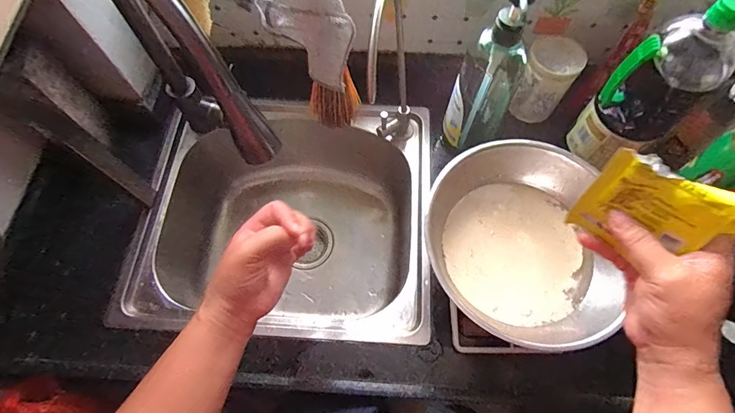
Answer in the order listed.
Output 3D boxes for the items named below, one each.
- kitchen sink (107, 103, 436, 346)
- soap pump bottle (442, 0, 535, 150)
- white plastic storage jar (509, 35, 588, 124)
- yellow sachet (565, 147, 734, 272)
[{"bbox_3d":[-0.133,0.049,0.695,0.455,0.242,0.371,2,66,0],"label":"kitchen sink"},{"bbox_3d":[0.165,-0.168,0.531,0.085,0.267,0.056,23,68,9],"label":"soap pump bottle"},{"bbox_3d":[0.294,-0.204,0.647,0.079,0.135,0.076,0,66,-1],"label":"white plastic storage jar"},{"bbox_3d":[0.216,0.006,0.285,0.097,0.076,0.015,31,48,22],"label":"yellow sachet"}]

